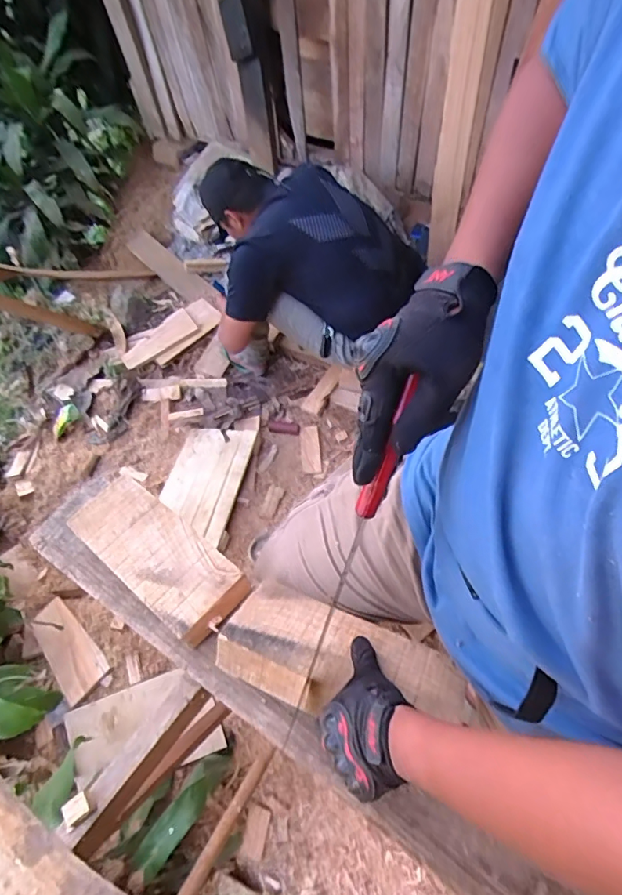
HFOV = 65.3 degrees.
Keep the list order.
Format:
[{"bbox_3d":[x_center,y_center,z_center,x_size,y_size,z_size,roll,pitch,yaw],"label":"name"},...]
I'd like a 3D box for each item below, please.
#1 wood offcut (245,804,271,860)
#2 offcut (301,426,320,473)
[{"bbox_3d":[-0.140,0.991,1.253,0.056,0.014,0.120,9,83,11],"label":"wood offcut"},{"bbox_3d":[-0.001,0.001,1.602,0.059,0.025,0.184,-6,57,2],"label":"offcut"}]

